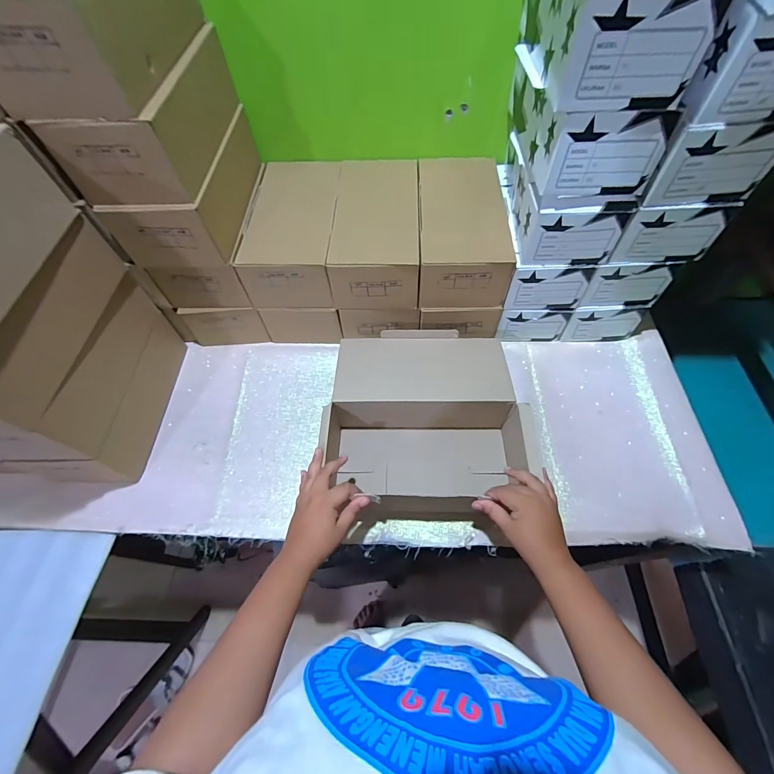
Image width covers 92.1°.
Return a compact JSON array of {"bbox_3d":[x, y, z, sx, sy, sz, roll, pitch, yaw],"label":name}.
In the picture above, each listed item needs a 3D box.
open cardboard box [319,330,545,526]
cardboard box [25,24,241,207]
[{"bbox_3d":[0.060,0.051,0.589,0.293,0.101,0.290,1,59,2],"label":"open cardboard box"},{"bbox_3d":[-0.308,-0.373,0.505,0.141,0.098,0.270,2,59,3],"label":"cardboard box"}]

